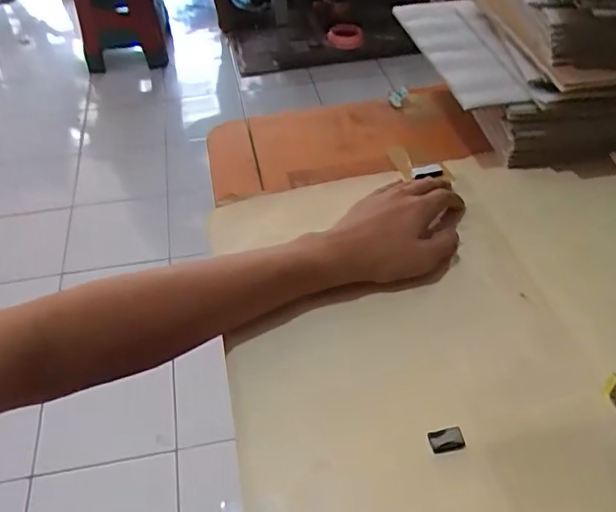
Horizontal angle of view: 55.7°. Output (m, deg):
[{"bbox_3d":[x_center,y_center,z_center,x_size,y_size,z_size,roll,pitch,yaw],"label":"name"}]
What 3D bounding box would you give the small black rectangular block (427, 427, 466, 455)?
[{"bbox_3d":[0.093,0.124,0.390,0.023,0.006,0.015,-12,45,-10],"label":"small black rectangular block"}]

